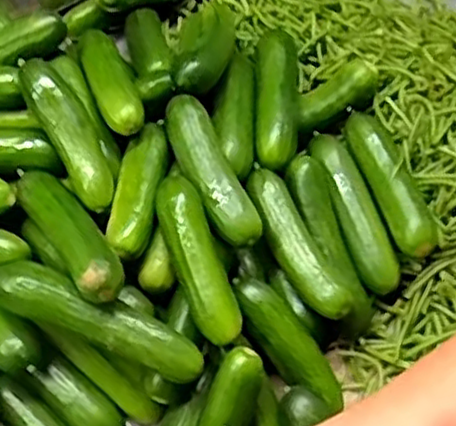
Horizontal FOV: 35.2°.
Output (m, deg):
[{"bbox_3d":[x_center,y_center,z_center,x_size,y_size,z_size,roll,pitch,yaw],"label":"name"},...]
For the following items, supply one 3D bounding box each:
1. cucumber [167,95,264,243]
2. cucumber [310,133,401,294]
[{"bbox_3d":[-0.010,-0.027,0.476,0.034,0.034,0.107,-23,65,-15],"label":"cucumber"},{"bbox_3d":[0.088,-0.003,0.508,0.028,0.021,0.121,-16,63,-11],"label":"cucumber"}]

